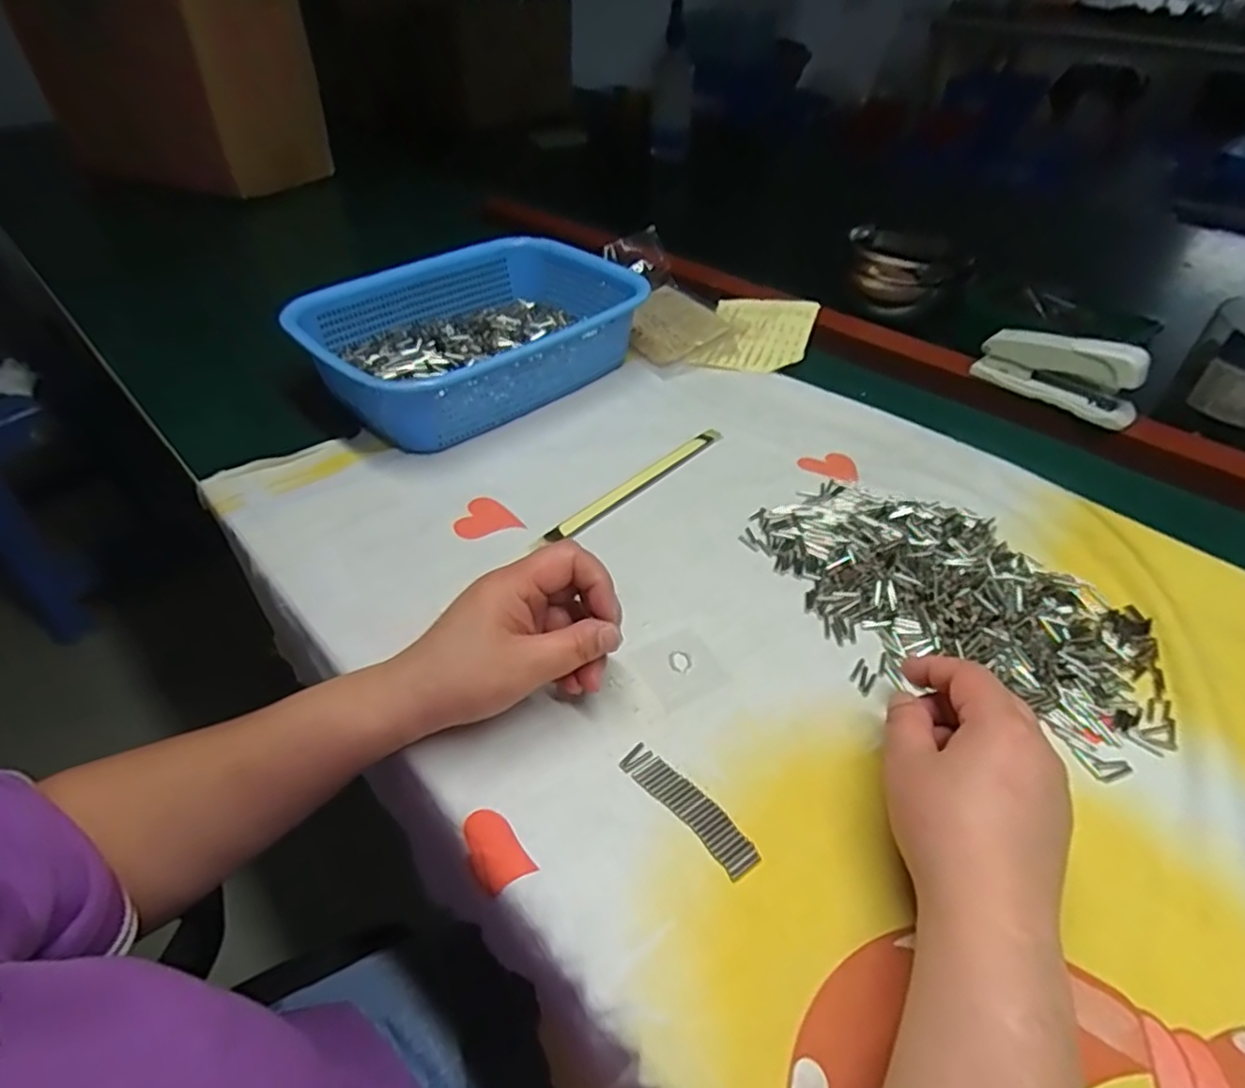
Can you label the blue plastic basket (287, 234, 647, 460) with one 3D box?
[{"bbox_3d":[-0.123,-0.197,0.629,0.310,0.075,0.226,-29,51,-25],"label":"blue plastic basket"}]

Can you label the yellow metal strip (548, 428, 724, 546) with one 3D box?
[{"bbox_3d":[0.013,-0.048,0.517,0.181,0.004,0.013,-35,54,-29],"label":"yellow metal strip"}]

